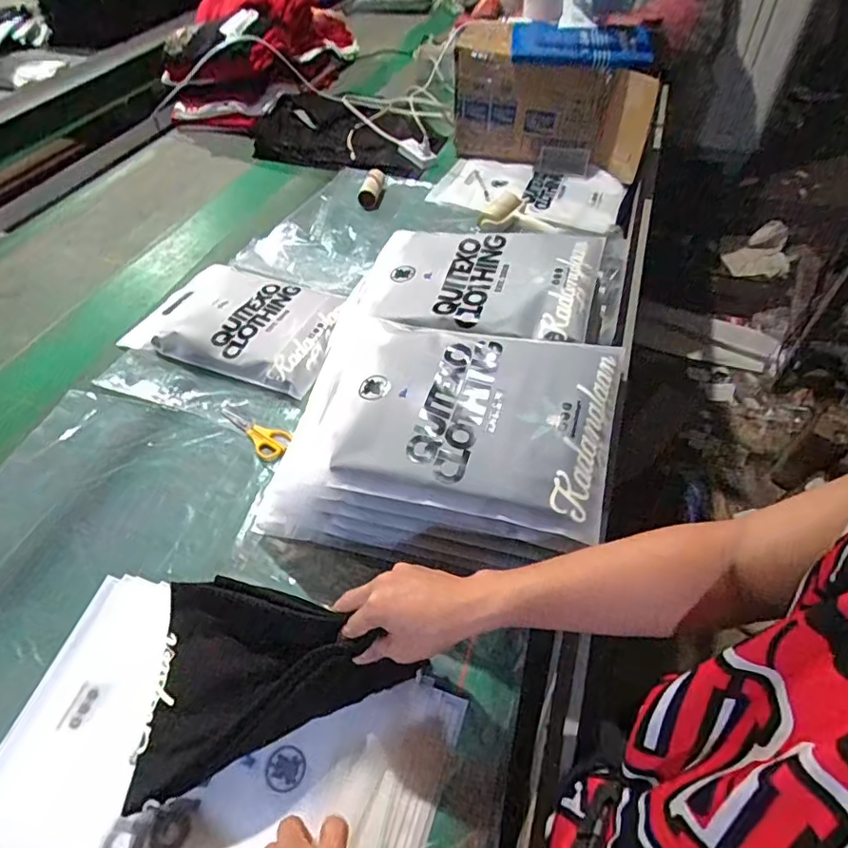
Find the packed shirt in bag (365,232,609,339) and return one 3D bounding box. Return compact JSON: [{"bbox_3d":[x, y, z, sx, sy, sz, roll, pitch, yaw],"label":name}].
[{"bbox_3d":[0.067,-0.193,0.750,0.316,0.036,0.222,9,50,13],"label":"packed shirt in bag"}]

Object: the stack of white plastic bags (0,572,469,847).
[{"bbox_3d":[-0.197,0.315,0.516,0.407,0.031,0.255,12,51,15],"label":"stack of white plastic bags"}]

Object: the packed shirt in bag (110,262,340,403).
[{"bbox_3d":[-0.293,-0.175,0.921,0.356,0.026,0.230,16,52,18],"label":"packed shirt in bag"}]

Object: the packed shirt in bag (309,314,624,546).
[{"bbox_3d":[0.038,-0.025,0.608,0.326,0.017,0.236,14,51,12],"label":"packed shirt in bag"}]

